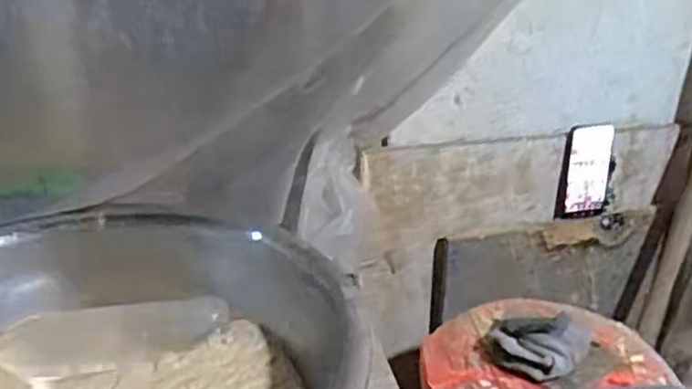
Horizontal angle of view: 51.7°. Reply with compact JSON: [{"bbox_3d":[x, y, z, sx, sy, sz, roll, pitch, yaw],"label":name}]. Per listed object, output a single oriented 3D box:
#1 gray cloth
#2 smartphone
[{"bbox_3d":[0.250,0.194,0.940,0.129,0.051,0.109,14,29,21],"label":"gray cloth"},{"bbox_3d":[0.395,-0.035,1.183,0.083,0.160,0.008,-2,22,-2],"label":"smartphone"}]

